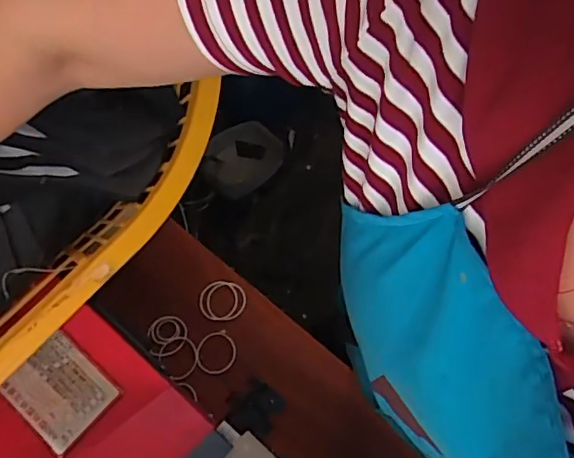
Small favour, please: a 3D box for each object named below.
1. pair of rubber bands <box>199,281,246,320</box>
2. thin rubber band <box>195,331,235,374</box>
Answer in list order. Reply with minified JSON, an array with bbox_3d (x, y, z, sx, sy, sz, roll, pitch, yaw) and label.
[{"bbox_3d":[-0.077,0.086,0.686,0.054,0.005,0.046,5,70,0],"label":"pair of rubber bands"},{"bbox_3d":[-0.082,0.143,0.662,0.046,0.004,0.050,0,70,-1],"label":"thin rubber band"}]

